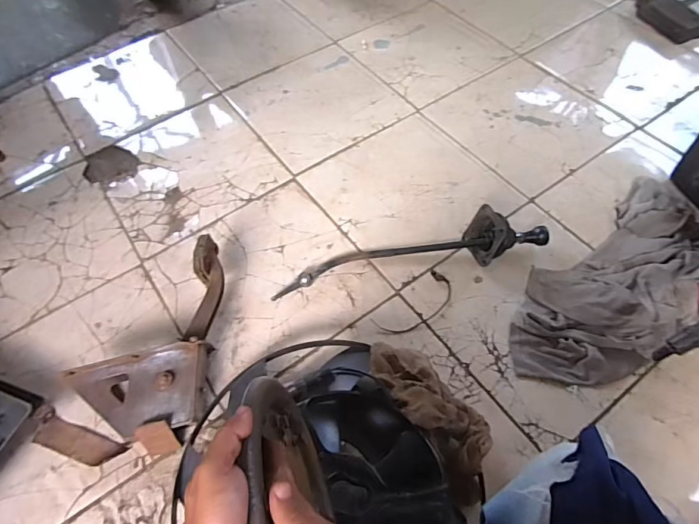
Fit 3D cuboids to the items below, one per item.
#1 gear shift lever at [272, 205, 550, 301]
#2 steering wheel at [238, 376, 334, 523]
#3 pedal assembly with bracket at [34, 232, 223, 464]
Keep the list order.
[{"bbox_3d":[0.129,-0.026,0.928,0.594,0.093,0.112,-10,61,-3],"label":"gear shift lever"},{"bbox_3d":[-0.043,0.265,0.417,0.035,0.264,0.295,-13,61,-4],"label":"steering wheel"},{"bbox_3d":[-0.401,0.152,0.827,0.286,0.093,0.389,-2,61,2],"label":"pedal assembly with bracket"}]

